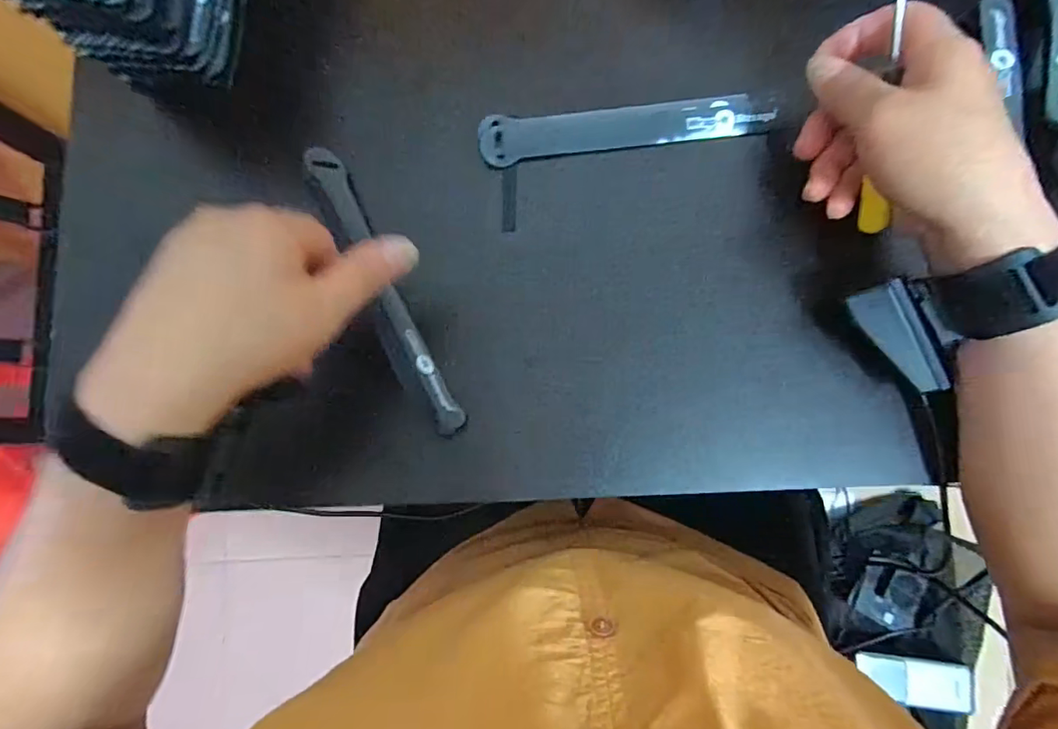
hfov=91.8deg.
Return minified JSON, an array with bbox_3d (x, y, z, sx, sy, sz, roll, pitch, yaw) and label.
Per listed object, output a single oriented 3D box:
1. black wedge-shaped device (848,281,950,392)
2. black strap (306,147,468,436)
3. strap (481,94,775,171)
[{"bbox_3d":[0.202,-0.013,0.277,0.021,0.020,0.065,-28,82,0],"label":"black wedge-shaped device"},{"bbox_3d":[-0.094,-0.047,0.325,0.023,0.023,0.200,-26,84,0],"label":"black strap"},{"bbox_3d":[0.063,-0.157,0.341,0.189,0.012,0.034,-4,83,3],"label":"strap"}]

